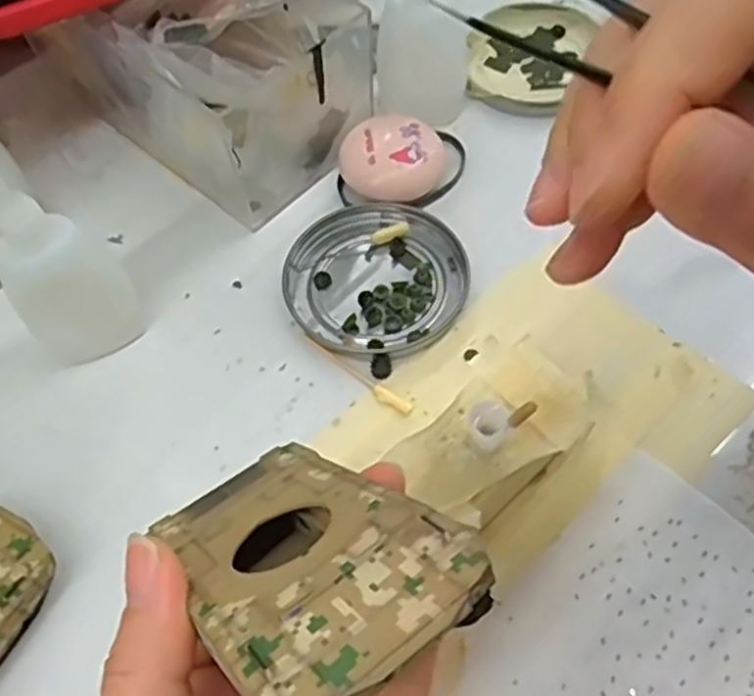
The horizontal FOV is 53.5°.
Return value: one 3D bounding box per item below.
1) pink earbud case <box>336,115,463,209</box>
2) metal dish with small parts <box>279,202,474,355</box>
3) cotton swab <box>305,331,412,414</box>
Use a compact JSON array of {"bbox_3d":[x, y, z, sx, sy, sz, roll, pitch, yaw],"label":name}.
[{"bbox_3d":[0.010,-0.086,0.351,0.057,0.023,0.038,-5,59,1],"label":"pink earbud case"},{"bbox_3d":[-0.001,-0.031,0.329,0.080,0.009,0.074,-2,59,3],"label":"metal dish with small parts"},{"bbox_3d":[-0.009,0.010,0.308,0.057,0.004,0.006,33,66,21],"label":"cotton swab"}]

